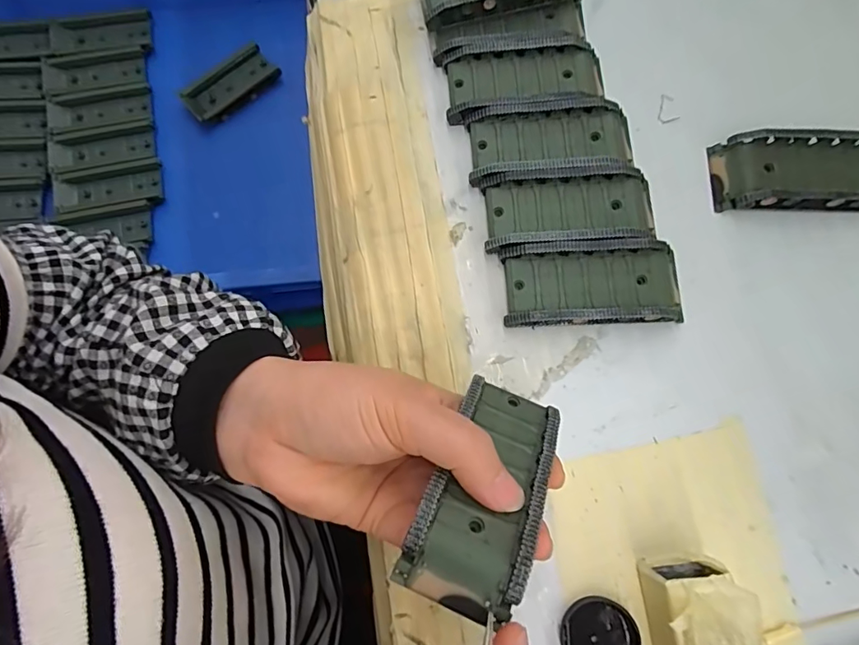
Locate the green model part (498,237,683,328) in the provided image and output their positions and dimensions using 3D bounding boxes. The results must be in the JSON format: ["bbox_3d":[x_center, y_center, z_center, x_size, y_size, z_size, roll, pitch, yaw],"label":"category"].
[{"bbox_3d":[0.090,-0.021,0.265,0.095,0.019,0.044,-3,76,1],"label":"green model part"}]

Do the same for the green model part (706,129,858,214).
[{"bbox_3d":[0.215,-0.086,0.277,0.095,0.019,0.044,0,76,1],"label":"green model part"}]

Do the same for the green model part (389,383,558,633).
[{"bbox_3d":[0.024,0.063,0.194,0.043,0.019,0.094,25,43,7],"label":"green model part"}]

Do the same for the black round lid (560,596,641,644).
[{"bbox_3d":[0.081,0.150,0.229,0.034,0.008,0.034,0,76,1],"label":"black round lid"}]

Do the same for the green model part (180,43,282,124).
[{"bbox_3d":[-0.205,-0.245,0.496,0.094,0.015,0.042,-44,79,-9],"label":"green model part"}]

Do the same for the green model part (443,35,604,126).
[{"bbox_3d":[0.059,-0.148,0.296,0.095,0.019,0.044,-4,76,1],"label":"green model part"}]

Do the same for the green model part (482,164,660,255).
[{"bbox_3d":[0.080,-0.063,0.275,0.093,0.019,0.044,-2,76,1],"label":"green model part"}]

